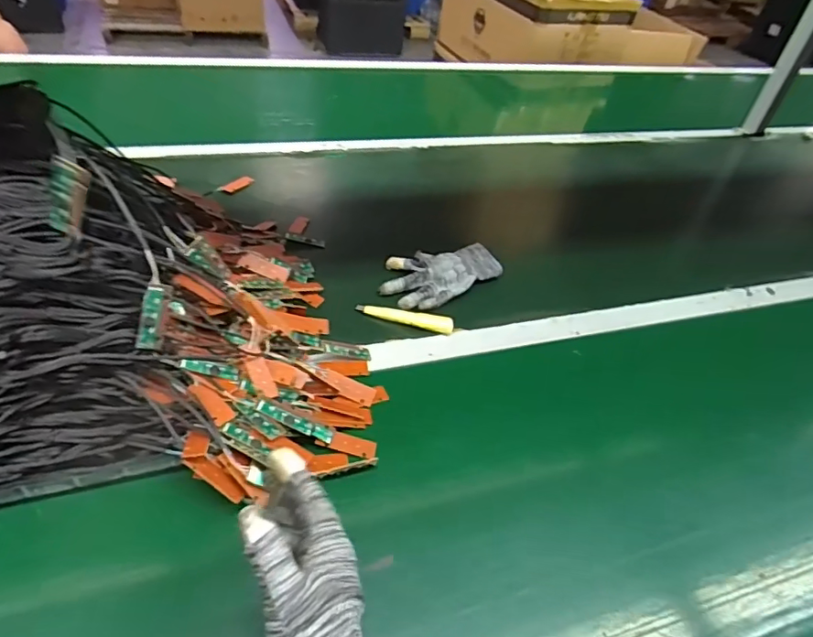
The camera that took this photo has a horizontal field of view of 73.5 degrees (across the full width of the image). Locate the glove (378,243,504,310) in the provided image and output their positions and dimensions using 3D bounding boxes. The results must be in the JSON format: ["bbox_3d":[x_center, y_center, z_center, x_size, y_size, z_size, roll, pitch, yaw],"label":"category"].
[{"bbox_3d":[0.042,-0.067,0.759,0.172,0.029,0.106,-25,51,-31],"label":"glove"}]

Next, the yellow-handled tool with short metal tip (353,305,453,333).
[{"bbox_3d":[-0.002,-0.002,0.685,0.123,0.012,0.021,12,42,4],"label":"yellow-handled tool with short metal tip"}]

